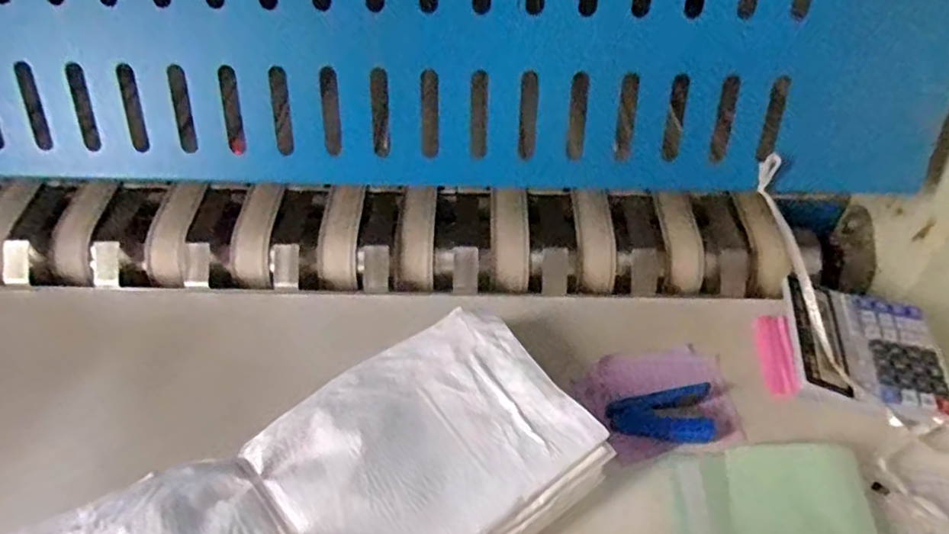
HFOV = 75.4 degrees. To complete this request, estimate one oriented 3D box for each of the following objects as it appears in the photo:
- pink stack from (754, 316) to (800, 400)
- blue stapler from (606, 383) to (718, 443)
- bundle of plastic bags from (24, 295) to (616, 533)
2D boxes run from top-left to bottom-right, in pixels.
[{"bbox_3d":[0.337,0.097,0.685,0.033,0.013,0.104,7,44,6],"label":"pink stack"},{"bbox_3d":[0.196,0.156,0.628,0.109,0.025,0.058,-6,44,-8],"label":"blue stapler"},{"bbox_3d":[-0.147,0.230,0.521,0.527,0.067,0.239,-24,47,-22],"label":"bundle of plastic bags"}]

